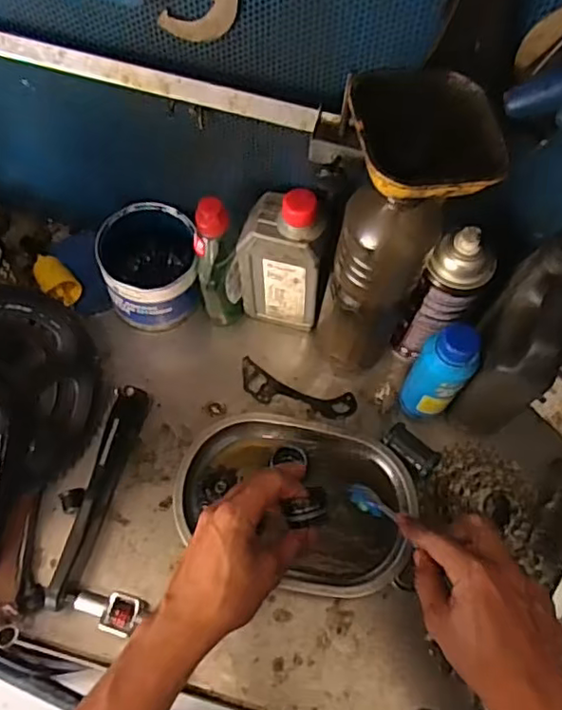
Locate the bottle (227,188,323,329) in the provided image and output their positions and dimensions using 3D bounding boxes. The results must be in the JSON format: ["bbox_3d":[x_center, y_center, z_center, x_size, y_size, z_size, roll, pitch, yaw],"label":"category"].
[{"bbox_3d":[-0.005,-0.095,0.589,0.088,0.169,0.049,13,64,5],"label":"bottle"}]

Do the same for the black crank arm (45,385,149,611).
[{"bbox_3d":[-0.172,0.126,0.561,0.025,0.039,0.204,15,64,6],"label":"black crank arm"}]

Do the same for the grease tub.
[{"bbox_3d":[-0.140,-0.090,0.641,0.096,0.101,0.107,-17,65,-9],"label":"grease tub"}]

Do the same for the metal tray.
[{"bbox_3d":[0.015,0.133,0.573,0.220,0.029,0.152,21,65,9],"label":"metal tray"}]

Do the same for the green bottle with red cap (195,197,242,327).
[{"bbox_3d":[-0.065,-0.086,0.610,0.042,0.172,0.045,-11,64,-7],"label":"green bottle with red cap"}]

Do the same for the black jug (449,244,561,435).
[{"bbox_3d":[0.205,-0.003,0.551,0.051,0.188,0.111,17,64,7],"label":"black jug"}]

